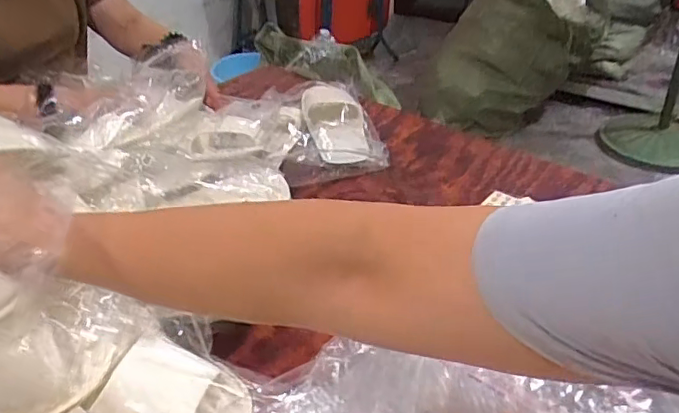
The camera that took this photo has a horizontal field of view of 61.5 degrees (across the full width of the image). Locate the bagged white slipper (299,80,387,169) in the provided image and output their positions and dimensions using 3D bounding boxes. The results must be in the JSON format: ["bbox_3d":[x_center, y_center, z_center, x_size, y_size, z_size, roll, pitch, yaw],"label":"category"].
[{"bbox_3d":[-0.001,-0.136,0.929,0.108,0.052,0.237,-9,35,-9],"label":"bagged white slipper"}]

